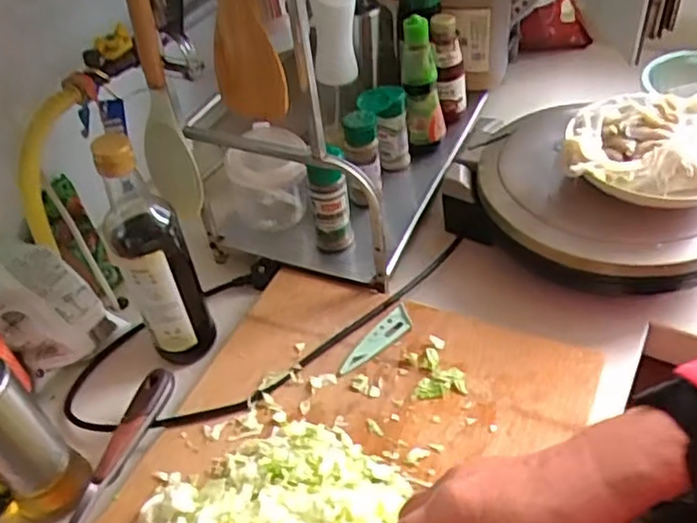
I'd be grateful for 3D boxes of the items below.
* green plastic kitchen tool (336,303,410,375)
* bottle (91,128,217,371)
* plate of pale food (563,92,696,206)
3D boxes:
[{"bbox_3d":[0.028,0.077,0.629,0.096,0.011,0.025,-37,51,-28],"label":"green plastic kitchen tool"},{"bbox_3d":[-0.177,-0.008,0.593,0.064,0.222,0.058,-26,46,-19],"label":"bottle"},{"bbox_3d":[0.299,-0.111,0.638,0.172,0.043,0.152,7,45,15],"label":"plate of pale food"}]

